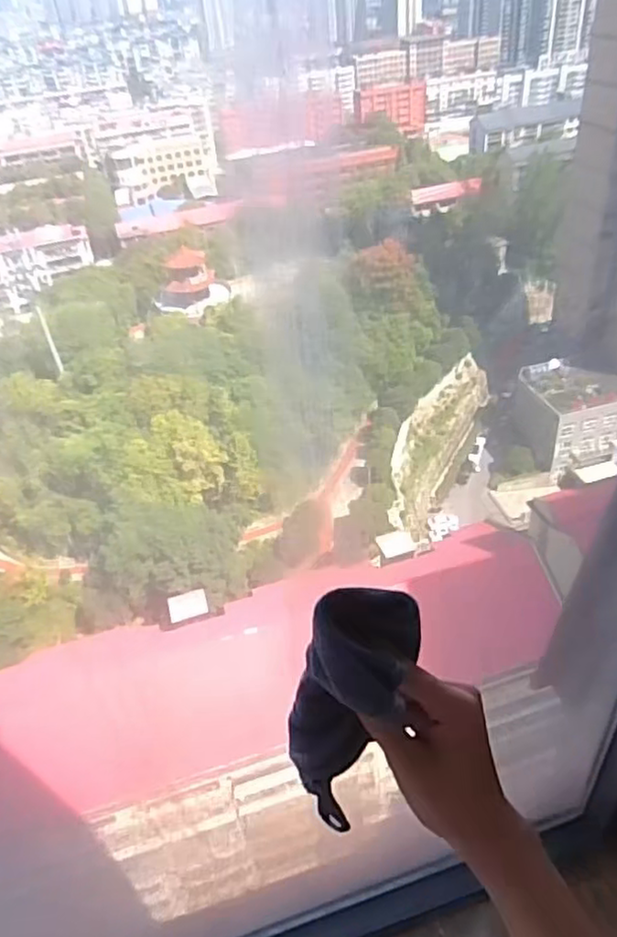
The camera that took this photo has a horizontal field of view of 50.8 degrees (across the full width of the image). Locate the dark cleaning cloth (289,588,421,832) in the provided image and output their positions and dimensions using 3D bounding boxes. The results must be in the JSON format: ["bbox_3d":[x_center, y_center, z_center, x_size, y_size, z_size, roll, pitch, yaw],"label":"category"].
[{"bbox_3d":[0.029,0.137,0.375,0.070,0.145,0.058,-7,35,-27],"label":"dark cleaning cloth"}]

